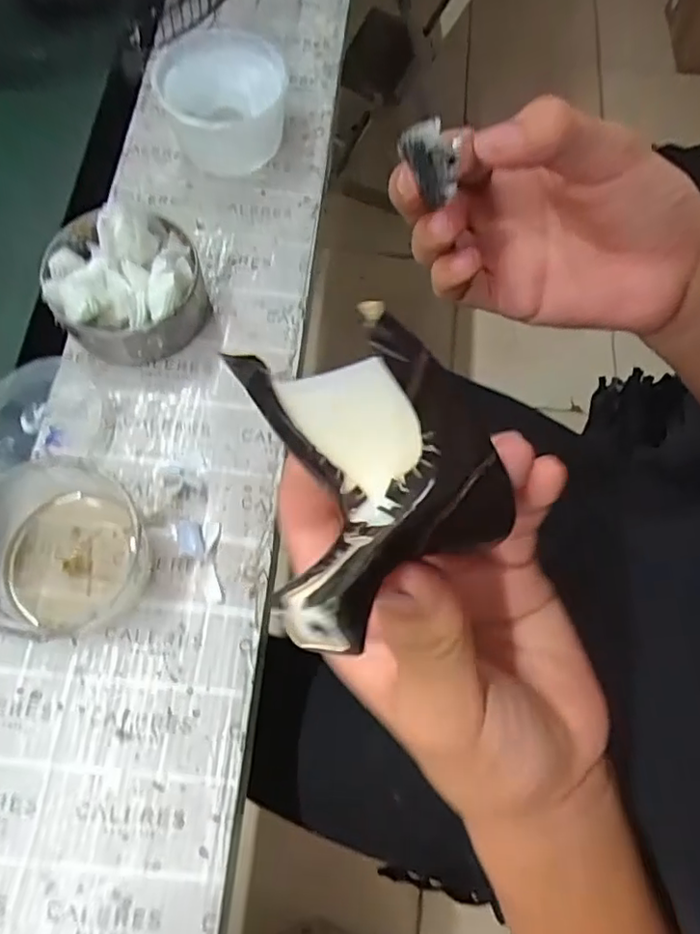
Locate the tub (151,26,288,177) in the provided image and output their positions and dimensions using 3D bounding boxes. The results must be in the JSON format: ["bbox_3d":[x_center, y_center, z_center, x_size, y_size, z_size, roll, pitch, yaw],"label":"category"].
[{"bbox_3d":[-0.113,-0.324,0.555,0.112,0.061,0.096,-5,70,-5],"label":"tub"}]

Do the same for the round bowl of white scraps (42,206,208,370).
[{"bbox_3d":[-0.180,-0.150,0.486,0.113,0.086,0.121,1,70,-2],"label":"round bowl of white scraps"}]

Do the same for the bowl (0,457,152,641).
[{"bbox_3d":[-0.204,0.053,0.424,0.107,0.061,0.115,1,70,-2],"label":"bowl"}]

